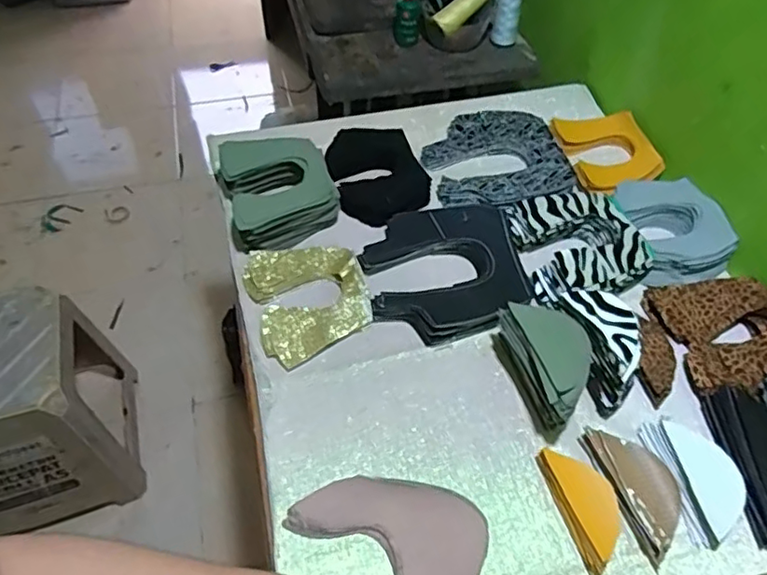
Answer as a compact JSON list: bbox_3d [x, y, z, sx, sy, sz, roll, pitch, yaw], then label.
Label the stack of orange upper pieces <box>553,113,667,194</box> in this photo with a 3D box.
[{"bbox_3d":[0.323,-0.194,0.870,0.128,0.031,0.169,-6,52,-7],"label":"stack of orange upper pieces"}]

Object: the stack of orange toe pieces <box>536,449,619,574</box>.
[{"bbox_3d":[0.191,0.204,0.568,0.048,0.026,0.112,-12,53,-11],"label":"stack of orange toe pieces"}]

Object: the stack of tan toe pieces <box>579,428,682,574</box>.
[{"bbox_3d":[0.247,0.189,0.579,0.066,0.021,0.126,-17,54,-15],"label":"stack of tan toe pieces"}]

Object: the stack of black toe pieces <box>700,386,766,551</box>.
[{"bbox_3d":[0.372,0.164,0.583,0.070,0.036,0.146,-1,52,-3],"label":"stack of black toe pieces"}]

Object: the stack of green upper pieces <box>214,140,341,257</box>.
[{"bbox_3d":[-0.141,-0.136,0.805,0.140,0.053,0.178,-13,53,-12],"label":"stack of green upper pieces"}]

